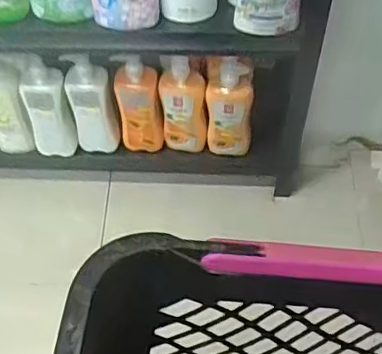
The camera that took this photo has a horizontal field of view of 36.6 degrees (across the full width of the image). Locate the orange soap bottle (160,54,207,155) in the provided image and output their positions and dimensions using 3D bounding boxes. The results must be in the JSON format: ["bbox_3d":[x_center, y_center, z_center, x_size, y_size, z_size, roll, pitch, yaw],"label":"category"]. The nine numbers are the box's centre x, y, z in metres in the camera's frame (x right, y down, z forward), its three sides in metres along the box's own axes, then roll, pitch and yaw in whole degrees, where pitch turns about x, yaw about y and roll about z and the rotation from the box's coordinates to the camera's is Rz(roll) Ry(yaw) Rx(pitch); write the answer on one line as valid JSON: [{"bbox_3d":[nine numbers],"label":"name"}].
[{"bbox_3d":[-0.016,-0.141,1.196,0.082,0.228,0.065,-8,57,-5],"label":"orange soap bottle"}]

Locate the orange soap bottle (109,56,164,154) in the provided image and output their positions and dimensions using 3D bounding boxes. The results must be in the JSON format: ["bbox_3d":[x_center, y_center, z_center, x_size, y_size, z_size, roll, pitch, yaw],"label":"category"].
[{"bbox_3d":[-0.106,-0.145,1.199,0.084,0.239,0.053,-4,57,-2],"label":"orange soap bottle"}]

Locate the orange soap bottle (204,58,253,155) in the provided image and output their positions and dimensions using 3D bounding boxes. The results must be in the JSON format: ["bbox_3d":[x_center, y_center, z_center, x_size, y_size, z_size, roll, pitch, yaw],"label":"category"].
[{"bbox_3d":[0.080,-0.135,1.190,0.090,0.215,0.069,4,57,4],"label":"orange soap bottle"}]

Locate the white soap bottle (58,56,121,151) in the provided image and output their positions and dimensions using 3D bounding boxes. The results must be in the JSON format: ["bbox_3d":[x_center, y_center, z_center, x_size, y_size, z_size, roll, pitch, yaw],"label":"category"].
[{"bbox_3d":[-0.206,-0.147,1.205,0.084,0.239,0.057,-8,57,-5],"label":"white soap bottle"}]

